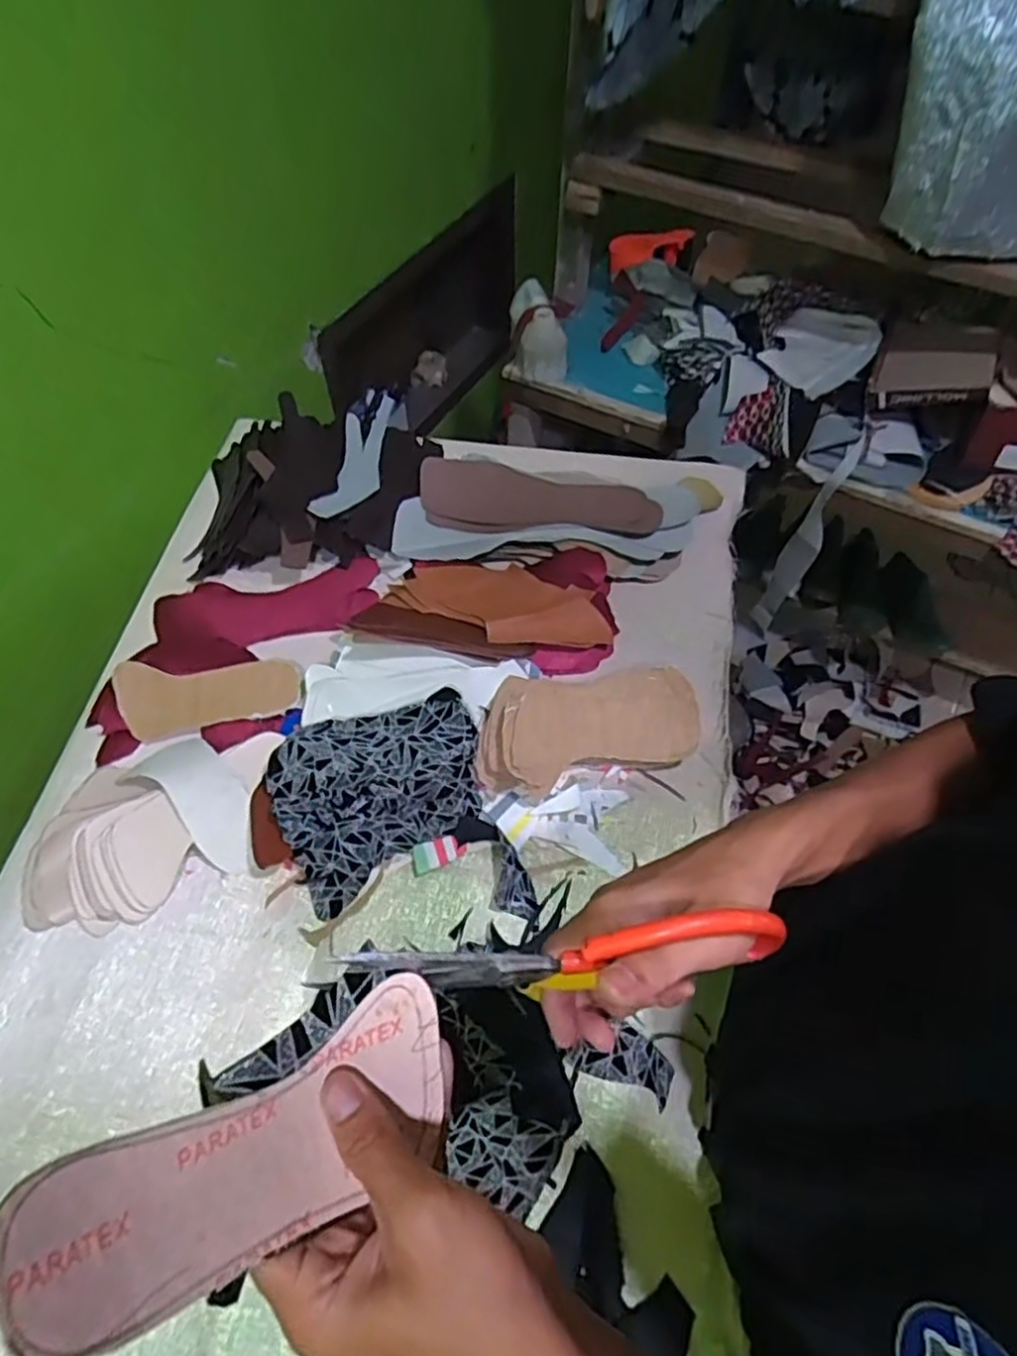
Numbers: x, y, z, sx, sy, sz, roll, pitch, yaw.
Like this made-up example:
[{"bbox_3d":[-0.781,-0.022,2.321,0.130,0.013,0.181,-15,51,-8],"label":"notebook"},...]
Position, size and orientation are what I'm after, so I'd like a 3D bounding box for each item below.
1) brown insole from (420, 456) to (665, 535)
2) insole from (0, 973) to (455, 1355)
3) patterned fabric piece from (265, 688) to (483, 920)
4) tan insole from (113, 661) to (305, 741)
[{"bbox_3d":[0.033,-0.194,0.770,0.253,0.020,0.096,6,58,4],"label":"brown insole"},{"bbox_3d":[-0.084,0.165,0.247,0.154,0.038,0.057,-9,51,-49],"label":"insole"},{"bbox_3d":[-0.105,0.089,0.601,0.167,0.064,0.136,-22,62,-14],"label":"patterned fabric piece"},{"bbox_3d":[-0.279,0.020,0.663,0.166,0.011,0.068,0,81,-1],"label":"tan insole"}]

